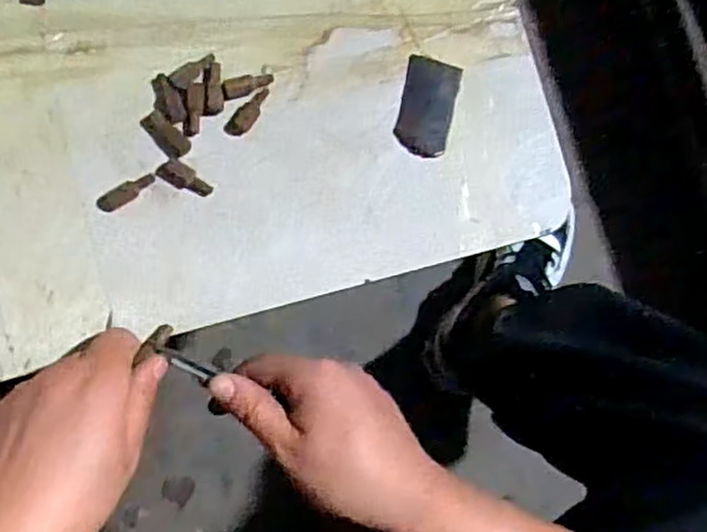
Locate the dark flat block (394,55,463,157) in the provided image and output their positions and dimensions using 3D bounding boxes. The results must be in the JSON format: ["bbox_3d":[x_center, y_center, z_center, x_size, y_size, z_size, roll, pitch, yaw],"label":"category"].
[{"bbox_3d":[0.046,-0.096,0.422,0.033,0.004,0.058,13,84,-3],"label":"dark flat block"}]

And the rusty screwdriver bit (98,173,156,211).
[{"bbox_3d":[-0.131,-0.043,0.401,0.035,0.004,0.011,-31,88,-6],"label":"rusty screwdriver bit"}]

